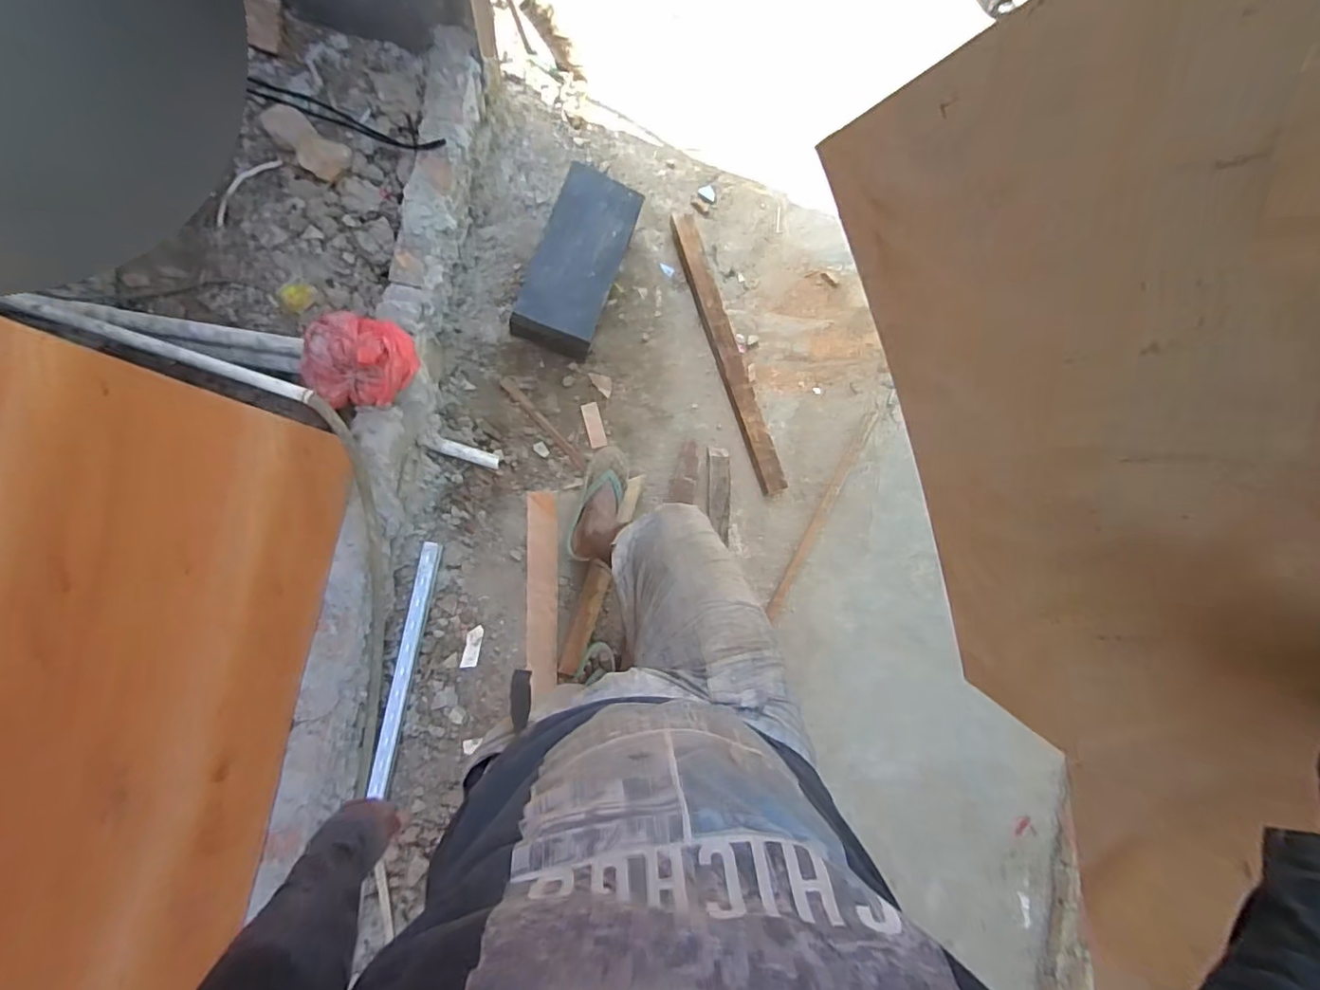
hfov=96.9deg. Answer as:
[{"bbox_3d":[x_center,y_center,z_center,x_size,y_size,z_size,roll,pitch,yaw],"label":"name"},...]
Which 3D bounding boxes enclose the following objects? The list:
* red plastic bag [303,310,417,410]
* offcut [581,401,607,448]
[{"bbox_3d":[-0.557,-0.255,1.082,0.189,0.105,0.171,-5,85,-8],"label":"red plastic bag"},{"bbox_3d":[-0.169,-0.179,1.504,0.043,0.013,0.120,-14,86,-9],"label":"offcut"}]

